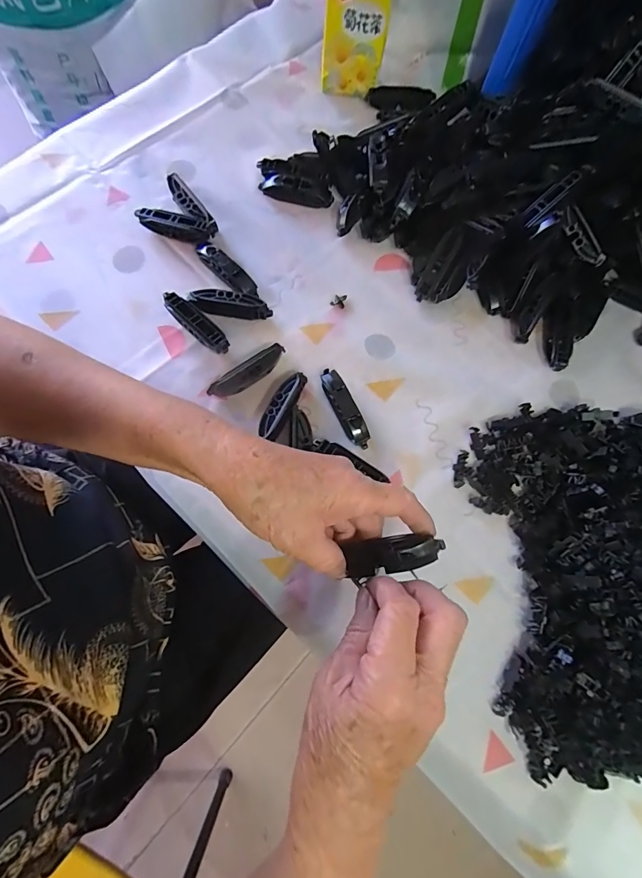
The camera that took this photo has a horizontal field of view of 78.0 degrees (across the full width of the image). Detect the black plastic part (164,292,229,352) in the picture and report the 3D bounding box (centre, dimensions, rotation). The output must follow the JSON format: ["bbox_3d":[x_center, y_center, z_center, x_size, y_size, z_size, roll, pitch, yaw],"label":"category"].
[{"bbox_3d":[-0.120,-0.111,0.384,0.078,0.017,0.019,41,77,8],"label":"black plastic part"}]

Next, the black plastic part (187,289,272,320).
[{"bbox_3d":[-0.089,-0.134,0.395,0.078,0.017,0.022,3,74,-2],"label":"black plastic part"}]

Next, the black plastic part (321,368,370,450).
[{"bbox_3d":[0.023,-0.029,0.373,0.021,0.016,0.080,-27,78,-10],"label":"black plastic part"}]

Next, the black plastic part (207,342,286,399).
[{"bbox_3d":[-0.068,-0.062,0.375,0.080,0.015,0.021,-38,80,-12],"label":"black plastic part"}]

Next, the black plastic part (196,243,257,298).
[{"bbox_3d":[-0.094,-0.172,0.403,0.077,0.018,0.018,39,76,8],"label":"black plastic part"}]

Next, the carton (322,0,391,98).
[{"bbox_3d":[0.039,-0.458,0.440,0.069,0.103,0.047,10,74,0],"label":"carton"}]

